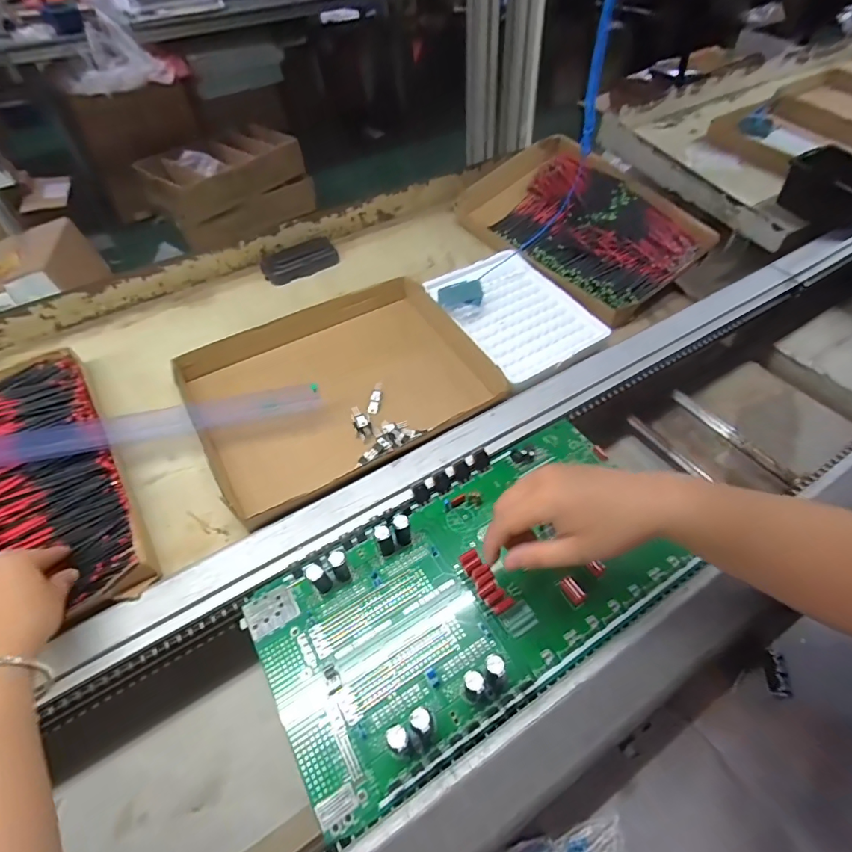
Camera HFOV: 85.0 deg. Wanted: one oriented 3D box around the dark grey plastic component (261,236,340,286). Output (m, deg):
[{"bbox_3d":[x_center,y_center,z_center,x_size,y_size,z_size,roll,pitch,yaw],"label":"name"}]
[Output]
[{"bbox_3d":[-0.182,-0.242,0.671,0.108,0.034,0.053,-31,57,-20],"label":"dark grey plastic component"}]

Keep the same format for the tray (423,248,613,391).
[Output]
[{"bbox_3d":[0.115,-0.148,0.597,0.156,0.023,0.203,-29,62,-16],"label":"tray"}]

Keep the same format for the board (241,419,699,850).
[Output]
[{"bbox_3d":[0.041,0.125,0.389,0.351,0.031,0.180,-27,56,-18],"label":"board"}]

